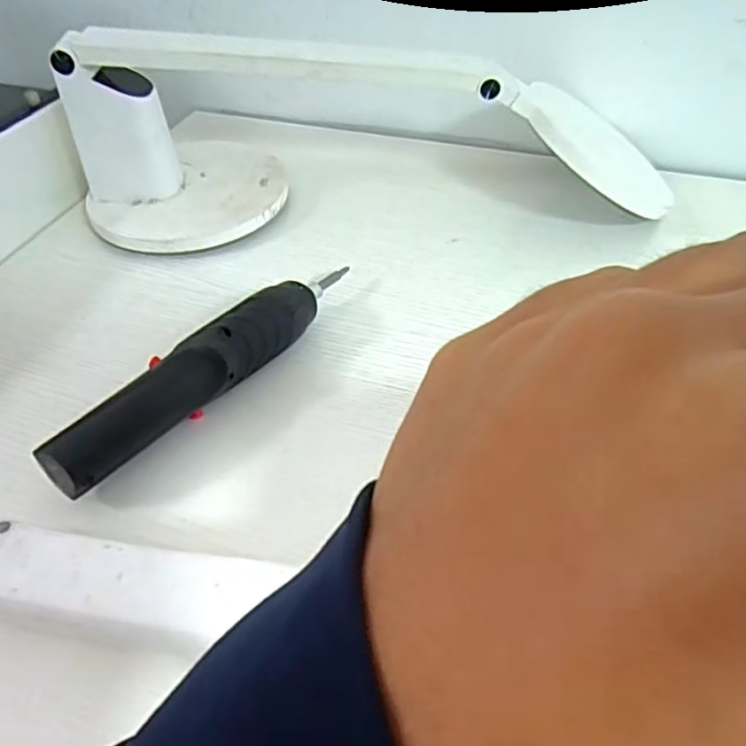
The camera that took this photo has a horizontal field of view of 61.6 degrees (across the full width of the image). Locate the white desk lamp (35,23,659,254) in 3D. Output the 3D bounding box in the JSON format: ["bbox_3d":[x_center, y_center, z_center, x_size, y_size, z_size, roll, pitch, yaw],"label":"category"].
[{"bbox_3d":[-0.012,-0.194,0.509,0.457,0.136,0.150,1,46,2],"label":"white desk lamp"}]

